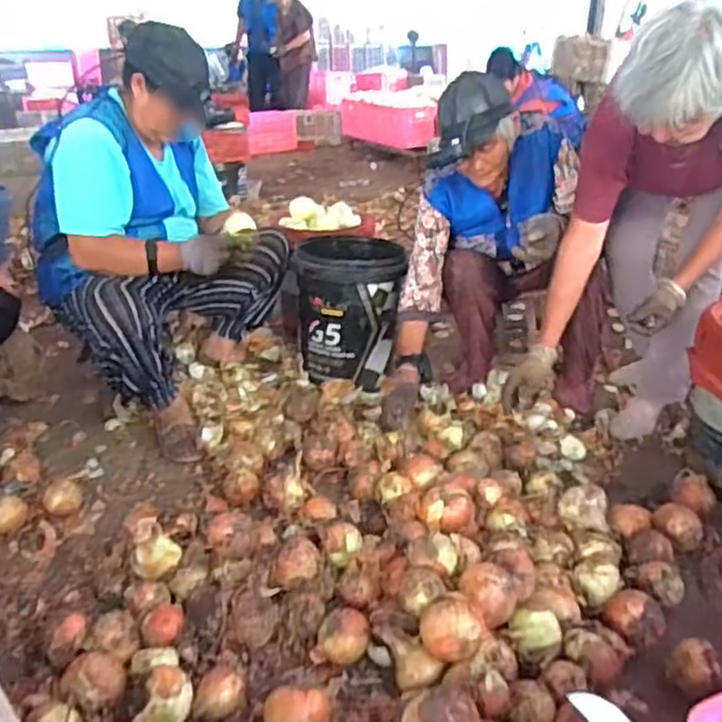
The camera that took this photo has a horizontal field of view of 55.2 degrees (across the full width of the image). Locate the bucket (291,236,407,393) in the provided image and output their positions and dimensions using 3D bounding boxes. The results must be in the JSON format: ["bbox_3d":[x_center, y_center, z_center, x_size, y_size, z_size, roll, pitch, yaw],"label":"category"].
[{"bbox_3d":[-0.030,-0.157,1.936,0.282,0.316,0.333,0,23,-1],"label":"bucket"}]

